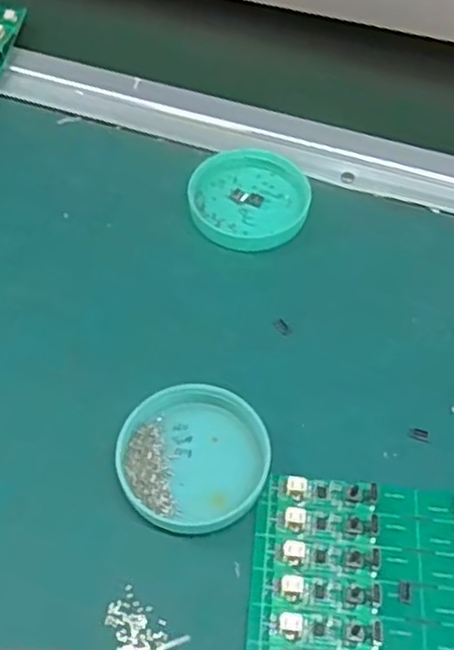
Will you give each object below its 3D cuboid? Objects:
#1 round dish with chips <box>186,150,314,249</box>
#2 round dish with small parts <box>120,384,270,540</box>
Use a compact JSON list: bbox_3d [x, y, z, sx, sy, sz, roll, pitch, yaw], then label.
[{"bbox_3d":[0.013,-0.070,0.401,0.064,0.014,0.060,1,55,-1],"label":"round dish with chips"},{"bbox_3d":[-0.014,0.057,0.316,0.063,0.011,0.065,1,55,-1],"label":"round dish with small parts"}]

